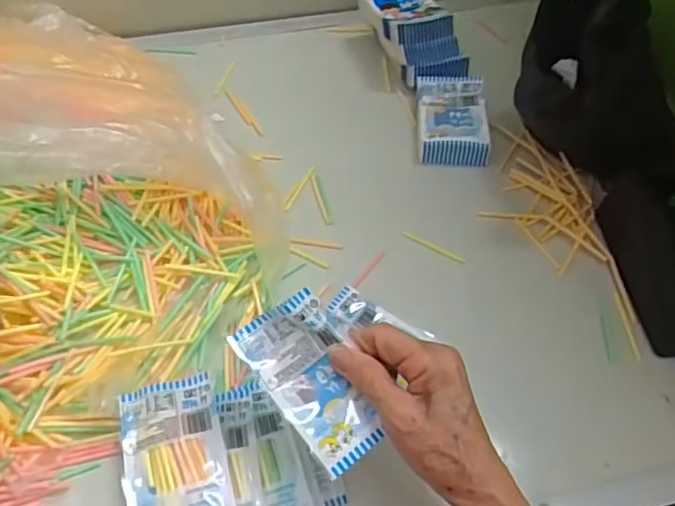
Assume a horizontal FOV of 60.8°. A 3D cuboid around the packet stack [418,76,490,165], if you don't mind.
[{"bbox_3d":[0.119,-0.140,0.600,0.070,0.025,0.110,3,54,1],"label":"packet stack"}]

